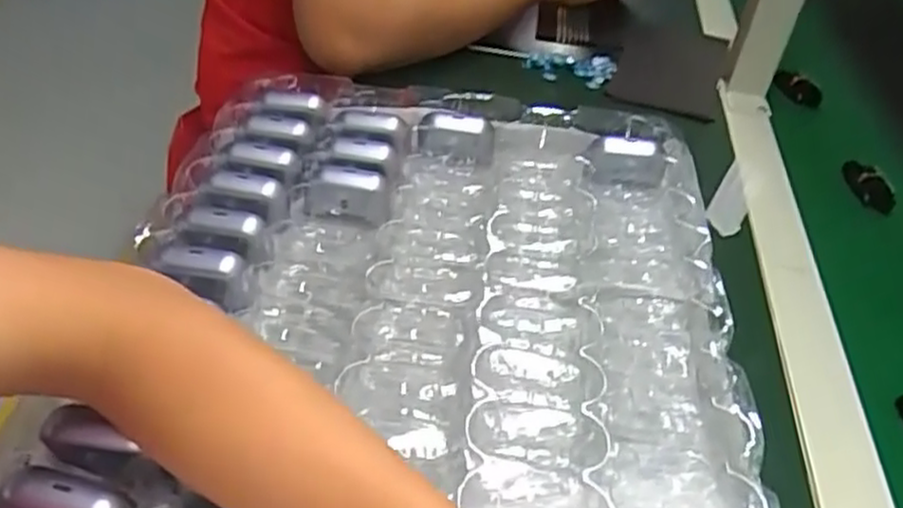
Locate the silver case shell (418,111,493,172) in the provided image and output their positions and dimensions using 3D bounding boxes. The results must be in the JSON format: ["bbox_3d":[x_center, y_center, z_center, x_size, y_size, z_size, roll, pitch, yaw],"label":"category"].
[{"bbox_3d":[0.004,-0.091,0.596,0.060,0.039,0.030,0,40,-7],"label":"silver case shell"}]

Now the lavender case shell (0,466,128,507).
[{"bbox_3d":[-0.166,0.109,0.321,0.051,0.022,0.025,13,41,8],"label":"lavender case shell"}]

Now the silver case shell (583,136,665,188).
[{"bbox_3d":[0.134,-0.072,0.591,0.058,0.025,0.040,1,40,-5],"label":"silver case shell"}]

